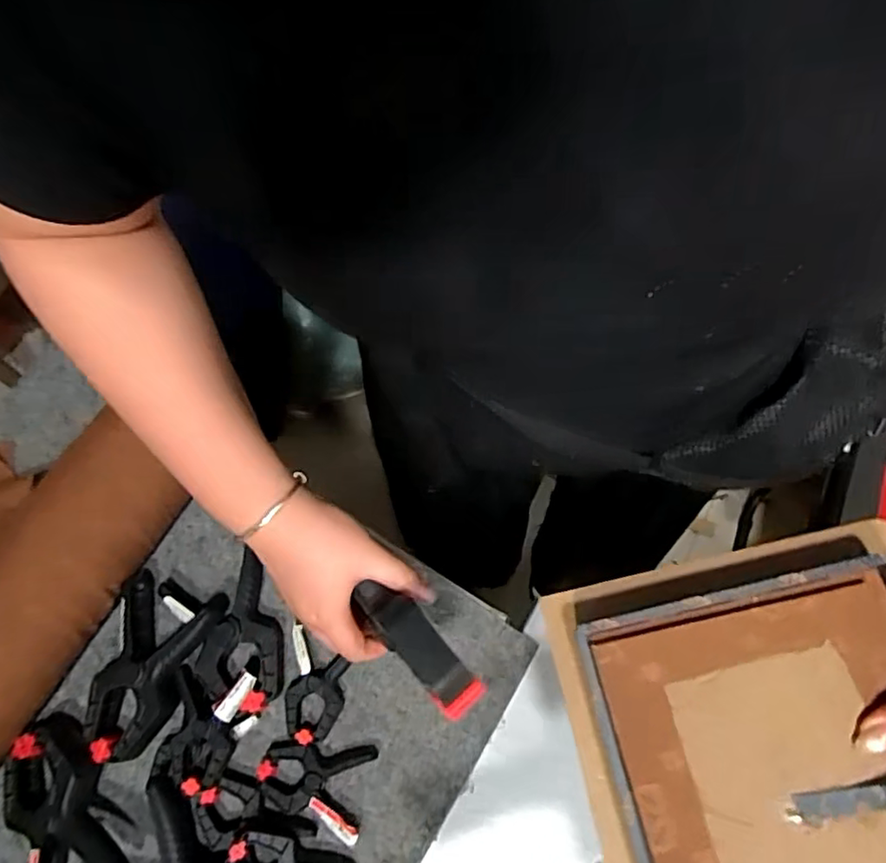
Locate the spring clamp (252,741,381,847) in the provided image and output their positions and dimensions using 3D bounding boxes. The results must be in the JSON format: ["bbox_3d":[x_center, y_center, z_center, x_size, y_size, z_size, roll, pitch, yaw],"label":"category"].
[{"bbox_3d":[-0.124,0.333,0.578,0.105,0.022,0.074,11,62,5],"label":"spring clamp"}]

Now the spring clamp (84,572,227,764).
[{"bbox_3d":[-0.299,0.236,0.611,0.110,0.049,0.169,14,63,7],"label":"spring clamp"}]

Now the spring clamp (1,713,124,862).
[{"bbox_3d":[-0.355,0.352,0.562,0.104,0.050,0.168,-27,66,-14],"label":"spring clamp"}]

